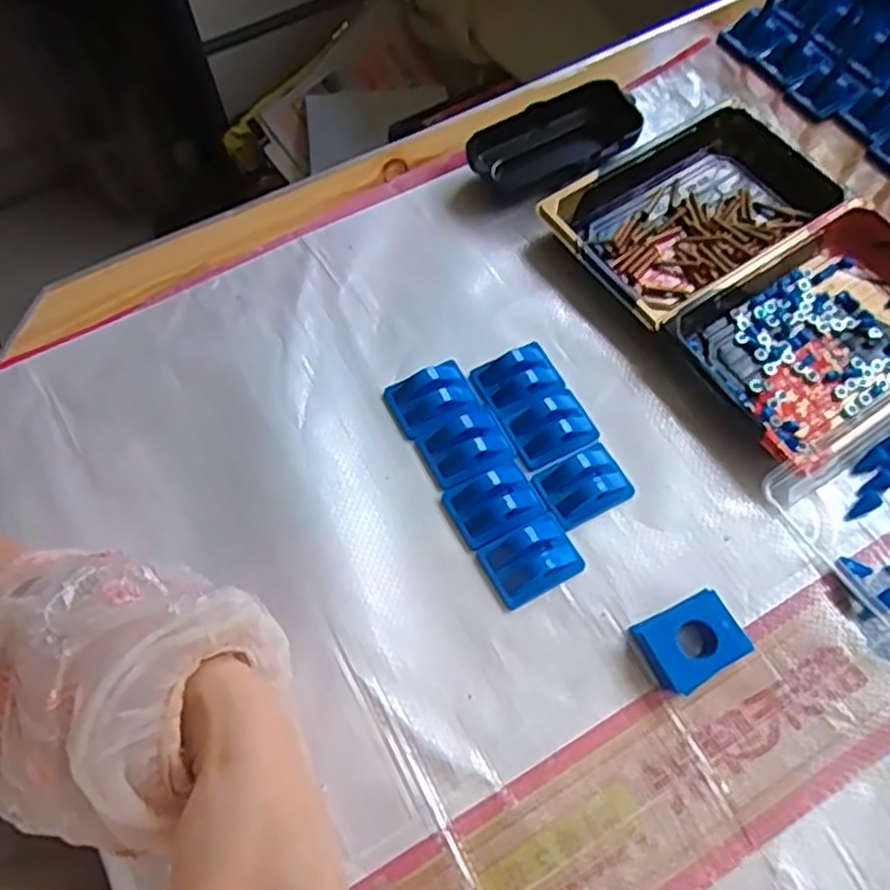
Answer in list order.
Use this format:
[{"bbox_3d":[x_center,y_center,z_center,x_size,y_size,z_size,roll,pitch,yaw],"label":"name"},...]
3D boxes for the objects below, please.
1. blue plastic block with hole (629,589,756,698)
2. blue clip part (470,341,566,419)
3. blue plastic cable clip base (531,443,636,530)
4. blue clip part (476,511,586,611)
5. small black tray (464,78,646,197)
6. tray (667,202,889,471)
[{"bbox_3d":[0.113,0.091,0.353,0.042,0.015,0.036,-26,66,-11],"label":"blue plastic block with hole"},{"bbox_3d":[0.041,-0.037,0.417,0.045,0.011,0.037,-26,66,-11],"label":"blue clip part"},{"bbox_3d":[0.072,0.018,0.392,0.045,0.014,0.034,-26,66,-11],"label":"blue plastic cable clip base"},{"bbox_3d":[0.043,0.054,0.373,0.045,0.015,0.034,-27,66,-12],"label":"blue clip part"},{"bbox_3d":[0.071,-0.190,0.486,0.106,0.021,0.056,-27,66,-12],"label":"small black tray"},{"bbox_3d":[0.212,-0.067,0.419,0.164,0.025,0.099,-31,67,-14],"label":"tray"}]

